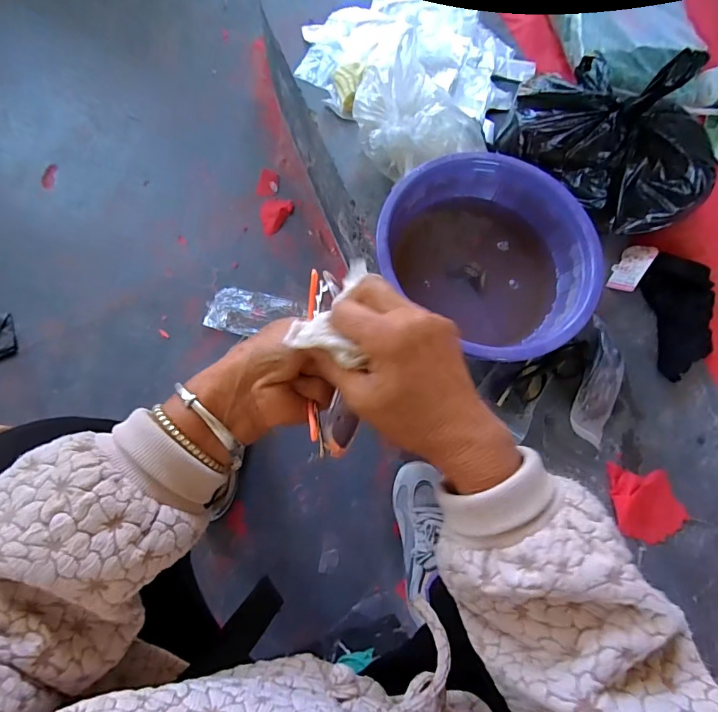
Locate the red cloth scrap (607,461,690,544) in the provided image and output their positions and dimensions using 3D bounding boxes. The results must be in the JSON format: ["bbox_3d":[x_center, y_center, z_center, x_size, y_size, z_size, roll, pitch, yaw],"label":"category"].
[{"bbox_3d":[0.382,0.192,0.566,0.091,0.015,0.093,1,70,-2],"label":"red cloth scrap"}]

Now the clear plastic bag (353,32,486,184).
[{"bbox_3d":[0.090,-0.355,0.632,0.175,0.158,0.170,-23,77,-11],"label":"clear plastic bag"}]

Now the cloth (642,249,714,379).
[{"bbox_3d":[0.480,-0.058,0.638,0.096,0.033,0.191,0,84,-2],"label":"cloth"}]

